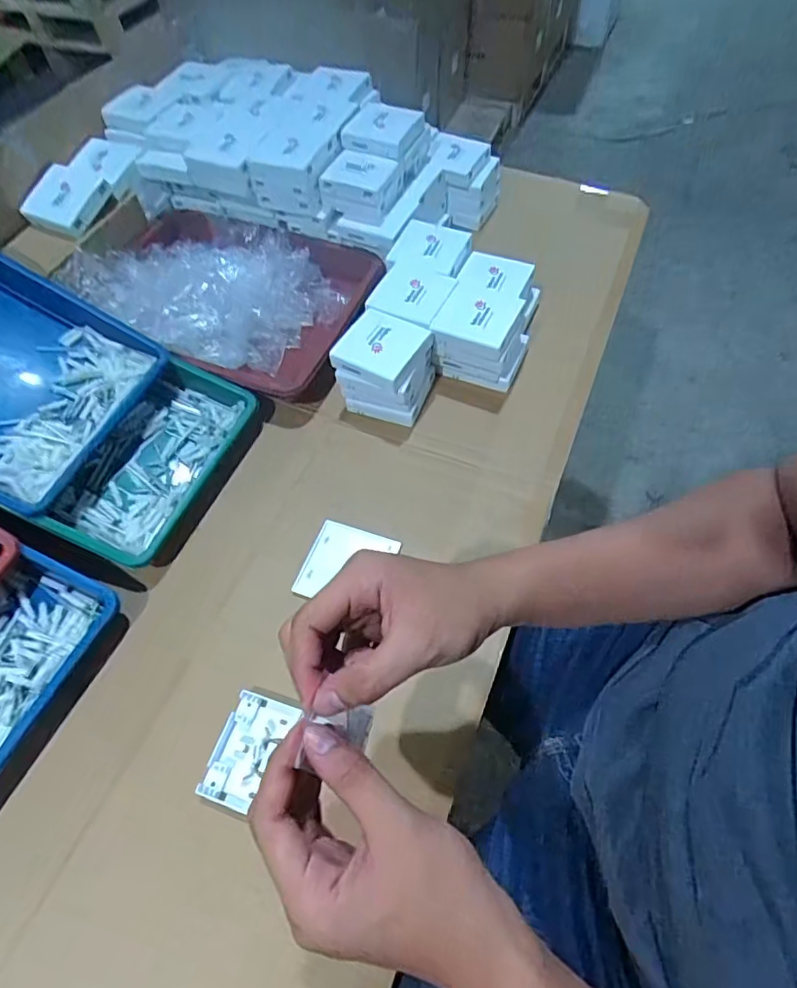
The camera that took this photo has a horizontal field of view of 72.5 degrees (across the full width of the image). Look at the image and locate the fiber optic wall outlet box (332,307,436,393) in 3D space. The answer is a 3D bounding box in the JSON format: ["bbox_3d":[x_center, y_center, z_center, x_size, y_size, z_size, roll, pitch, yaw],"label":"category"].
[{"bbox_3d":[-0.019,-0.161,0.609,0.084,0.031,0.083,24,63,16],"label":"fiber optic wall outlet box"}]

